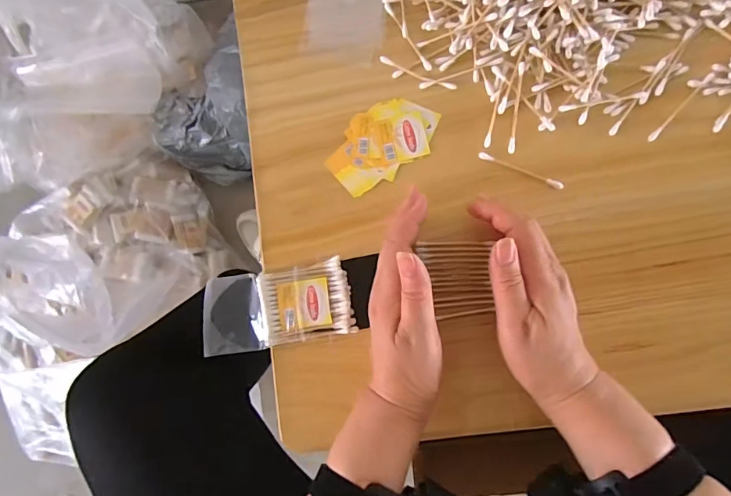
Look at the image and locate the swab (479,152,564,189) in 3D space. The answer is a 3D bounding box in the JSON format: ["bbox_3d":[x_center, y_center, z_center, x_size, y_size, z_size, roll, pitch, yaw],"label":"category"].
[{"bbox_3d":[0.132,-0.066,0.386,0.074,0.004,0.006,23,89,6],"label":"swab"}]

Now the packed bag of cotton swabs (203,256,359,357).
[{"bbox_3d":[-0.077,0.051,0.391,0.129,0.018,0.064,-10,86,5],"label":"packed bag of cotton swabs"}]

